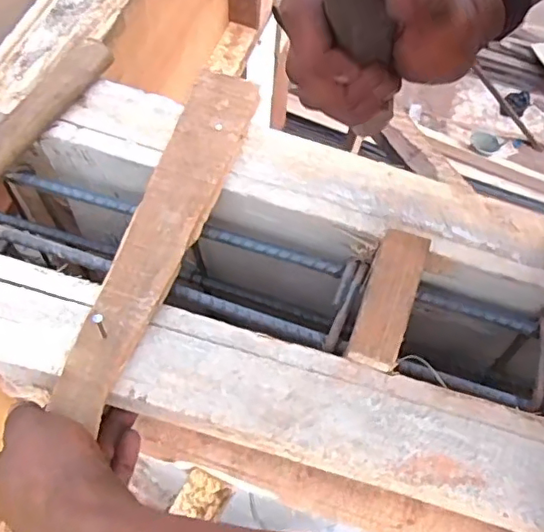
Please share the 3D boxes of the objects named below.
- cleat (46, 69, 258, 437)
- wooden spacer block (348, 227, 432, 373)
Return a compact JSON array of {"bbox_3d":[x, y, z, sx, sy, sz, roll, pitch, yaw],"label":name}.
[{"bbox_3d":[-0.078,-0.032,0.419,0.052,0.014,0.289,17,64,6],"label":"cleat"},{"bbox_3d":[0.084,0.021,0.408,0.035,0.023,0.099,19,64,6],"label":"wooden spacer block"}]

